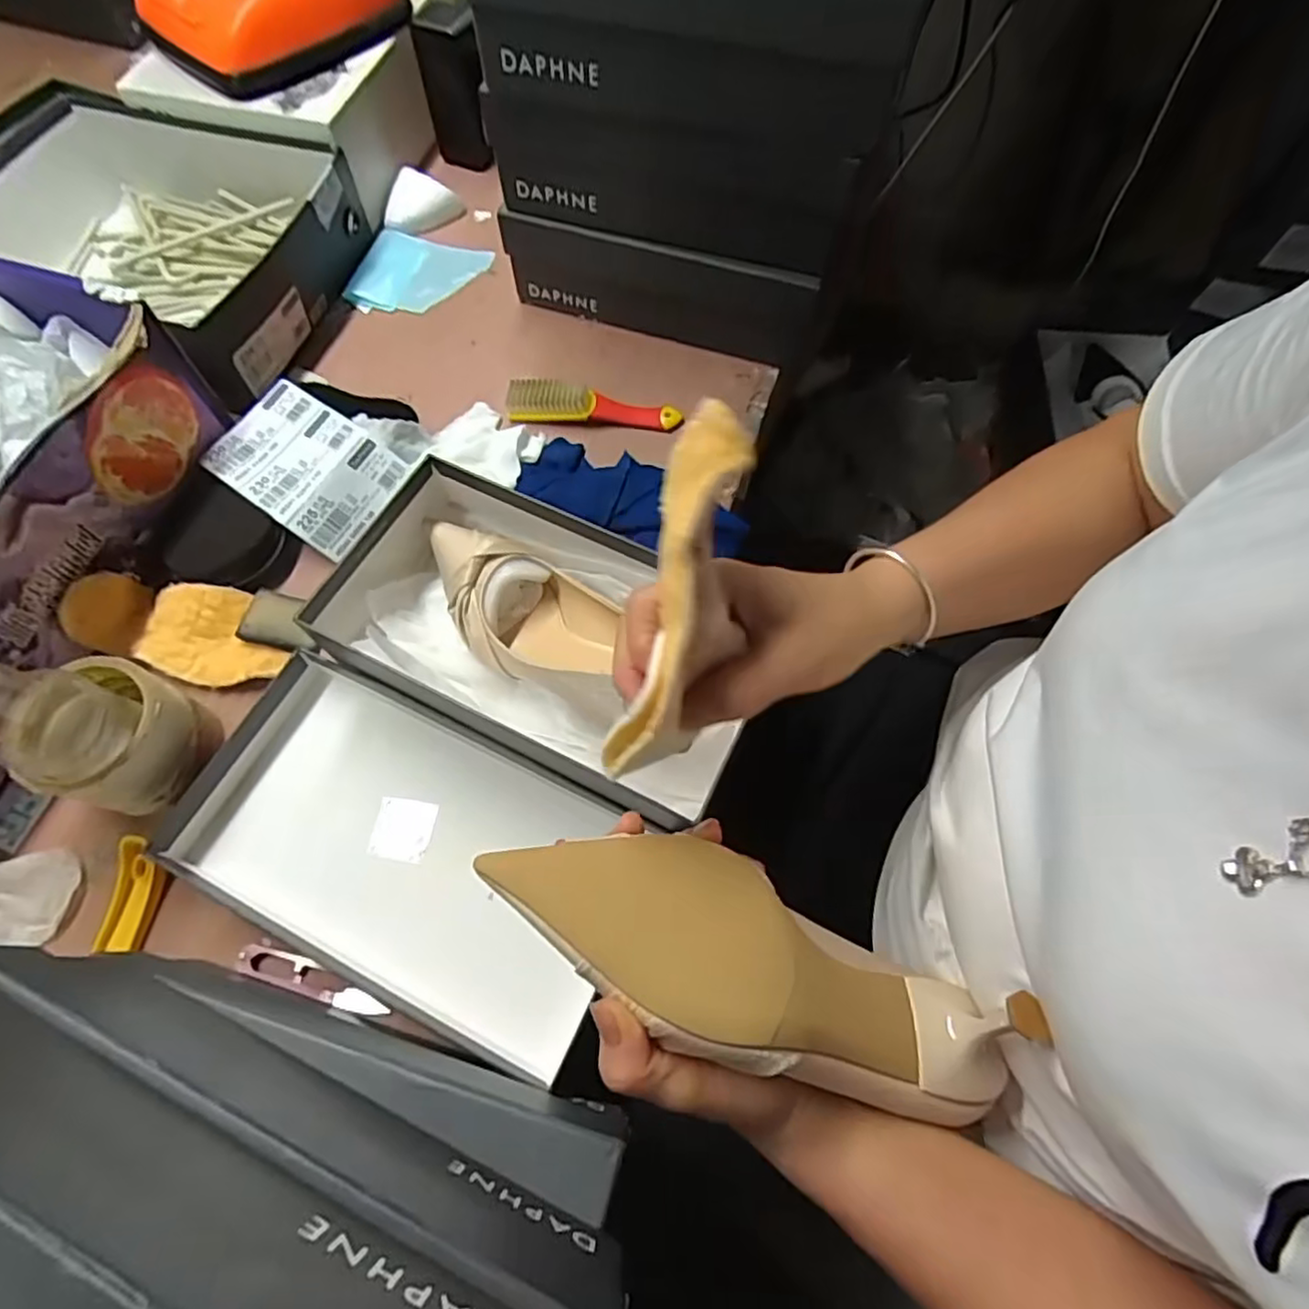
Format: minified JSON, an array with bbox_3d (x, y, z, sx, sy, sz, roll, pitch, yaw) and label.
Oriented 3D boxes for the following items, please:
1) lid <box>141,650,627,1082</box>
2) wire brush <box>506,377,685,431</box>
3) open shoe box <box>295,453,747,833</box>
[{"bbox_3d":[-0.166,0.134,0.471,0.302,0.040,0.164,26,68,10],"label":"lid"},{"bbox_3d":[-0.056,-0.228,0.619,0.155,0.036,0.033,4,66,1],"label":"wire brush"},{"bbox_3d":[-0.074,-0.011,0.488,0.290,0.089,0.157,24,68,9],"label":"open shoe box"}]

